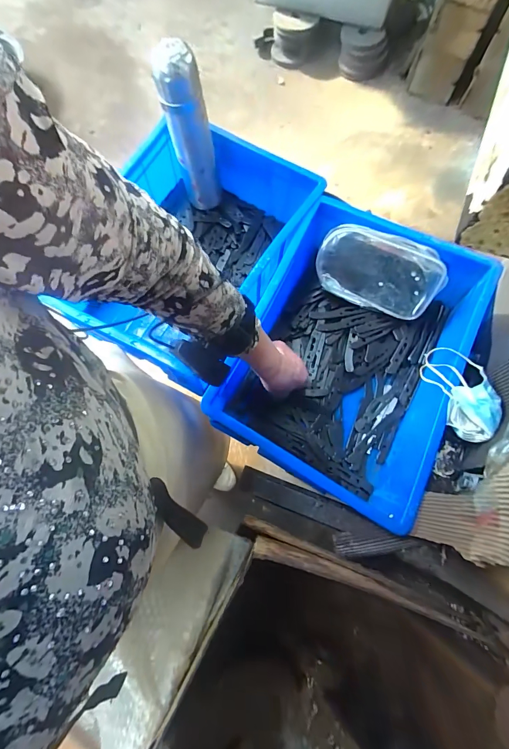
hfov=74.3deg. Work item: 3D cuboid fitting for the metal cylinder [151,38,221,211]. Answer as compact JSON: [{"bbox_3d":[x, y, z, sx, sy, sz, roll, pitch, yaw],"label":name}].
[{"bbox_3d":[-0.100,-0.379,0.543,0.068,0.227,0.068,-13,78,-3],"label":"metal cylinder"}]

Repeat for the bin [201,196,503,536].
[{"bbox_3d":[0.168,-0.043,0.536,0.339,0.129,0.369,30,79,6],"label":"bin"}]

